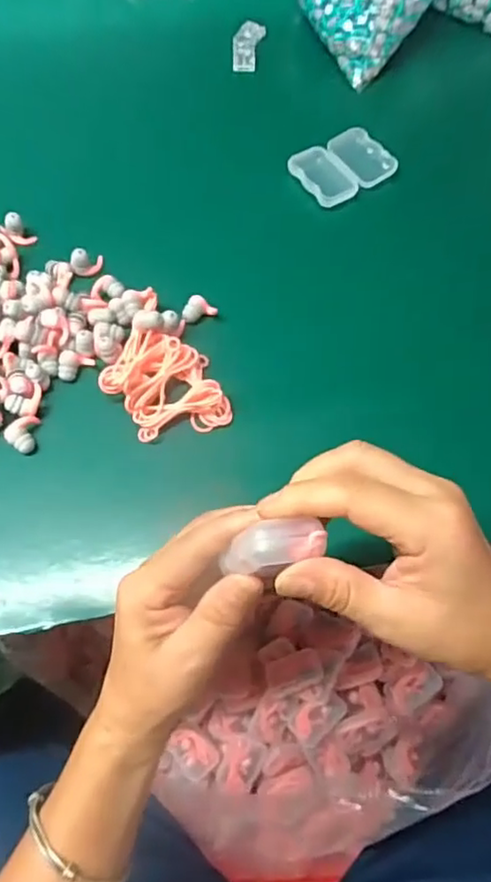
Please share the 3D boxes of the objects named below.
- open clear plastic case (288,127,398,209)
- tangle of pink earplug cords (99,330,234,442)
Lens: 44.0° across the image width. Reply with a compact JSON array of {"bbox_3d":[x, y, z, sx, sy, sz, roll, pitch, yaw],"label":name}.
[{"bbox_3d":[0.076,-0.220,0.484,0.076,0.011,0.056,-35,72,-16],"label":"open clear plastic case"},{"bbox_3d":[-0.054,-0.039,0.391,0.069,0.024,0.076,-21,69,-11],"label":"tangle of pink earplug cords"}]

